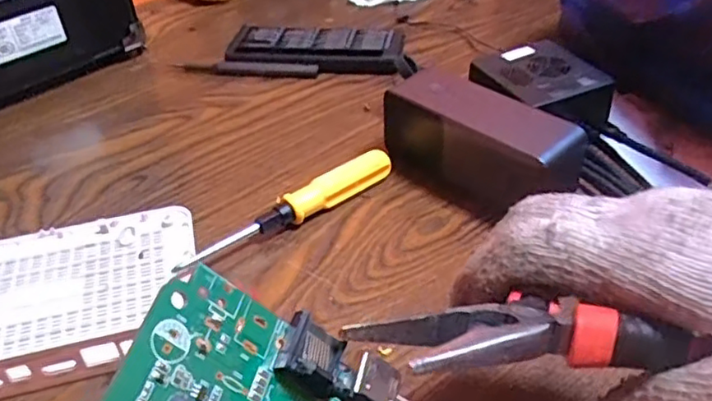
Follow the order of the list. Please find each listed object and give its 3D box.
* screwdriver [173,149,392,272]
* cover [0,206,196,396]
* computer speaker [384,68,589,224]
[{"bbox_3d":[-0.040,0.005,0.408,0.156,0.020,0.018,-27,46,-28],"label":"screwdriver"},{"bbox_3d":[-0.179,0.053,0.350,0.170,0.019,0.117,-10,40,-11],"label":"cover"},{"bbox_3d":[0.082,-0.035,0.429,0.139,0.061,0.058,30,48,33],"label":"computer speaker"}]

